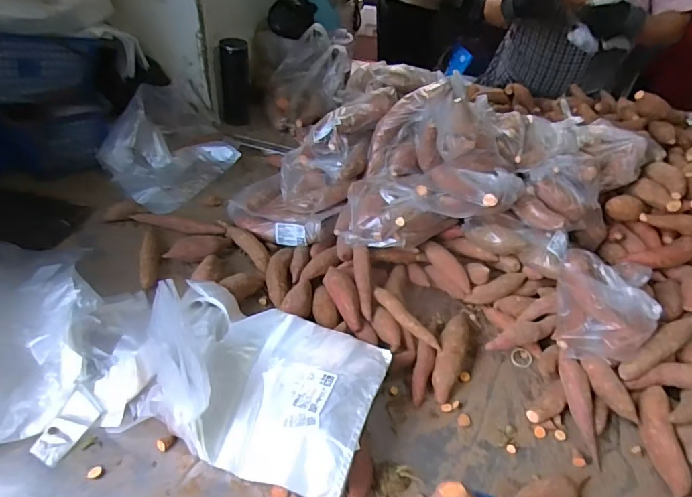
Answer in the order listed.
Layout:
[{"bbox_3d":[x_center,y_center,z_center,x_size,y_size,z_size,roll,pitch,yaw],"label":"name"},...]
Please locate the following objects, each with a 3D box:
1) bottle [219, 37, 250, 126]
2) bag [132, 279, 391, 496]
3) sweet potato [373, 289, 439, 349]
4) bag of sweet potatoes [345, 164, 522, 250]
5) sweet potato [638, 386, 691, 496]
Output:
[{"bbox_3d":[-0.261,-0.390,1.115,0.072,0.199,0.079,-3,43,-9],"label":"bottle"},{"bbox_3d":[-0.123,0.155,0.602,0.323,0.080,0.217,17,43,11],"label":"bag"},{"bbox_3d":[0.088,0.107,0.710,0.025,0.025,0.127,-27,52,-31],"label":"sweet potato"},{"bbox_3d":[0.131,-0.071,0.745,0.275,0.094,0.136,-11,37,23],"label":"bag of sweet potatoes"},{"bbox_3d":[0.415,0.252,0.618,0.038,0.034,0.132,3,59,-3],"label":"sweet potato"}]

